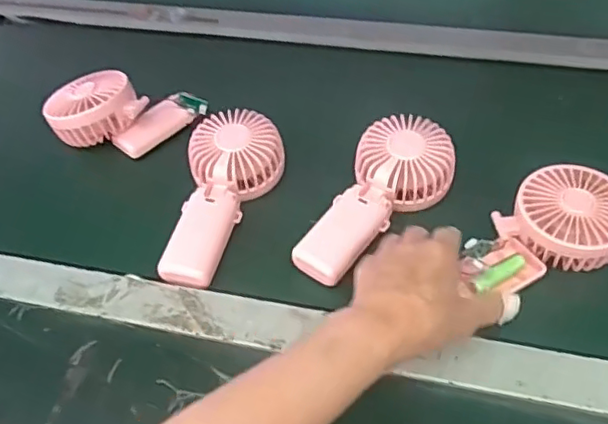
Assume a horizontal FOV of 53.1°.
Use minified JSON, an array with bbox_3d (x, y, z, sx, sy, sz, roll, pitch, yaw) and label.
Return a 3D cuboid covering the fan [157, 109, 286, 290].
[{"bbox_3d":[-0.075,-0.018,0.534,0.096,0.041,0.180,5,48,9],"label":"fan"}]

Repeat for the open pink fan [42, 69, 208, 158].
[{"bbox_3d":[-0.178,-0.101,0.615,0.150,0.051,0.075,-2,48,3],"label":"open pink fan"}]

